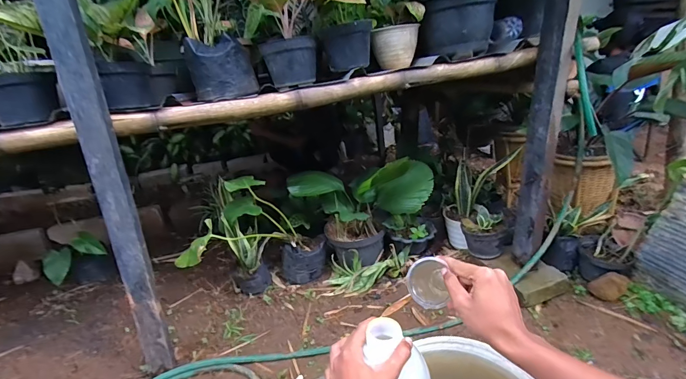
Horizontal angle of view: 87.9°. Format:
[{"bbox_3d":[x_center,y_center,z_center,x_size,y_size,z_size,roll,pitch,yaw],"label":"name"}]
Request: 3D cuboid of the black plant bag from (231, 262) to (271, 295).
[{"bbox_3d":[-0.392,0.381,1.537,0.158,0.104,0.125,-14,25,-17],"label":"black plant bag"}]

